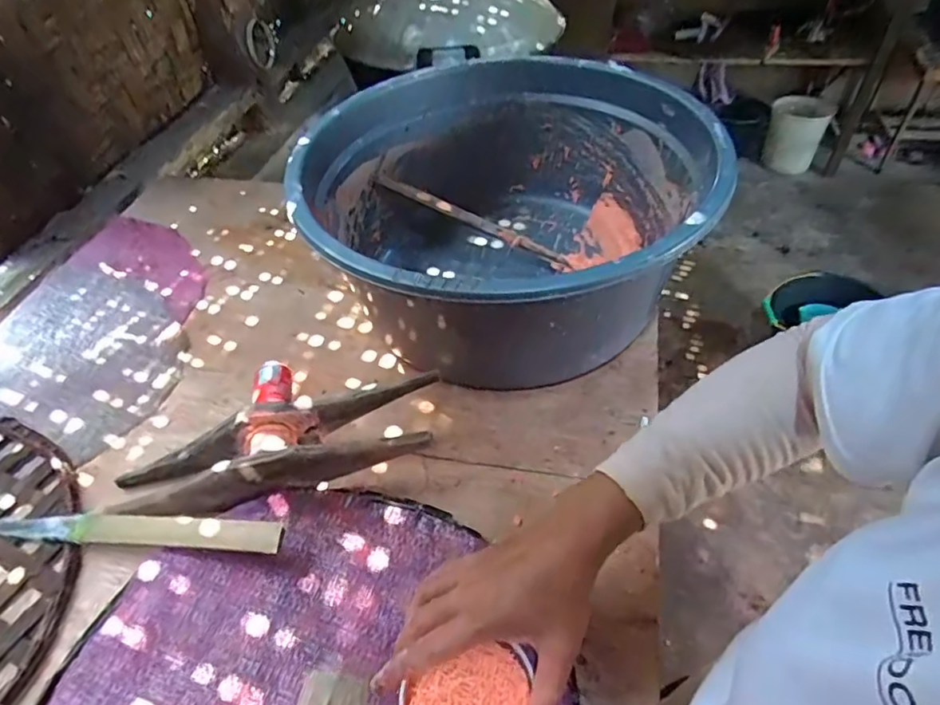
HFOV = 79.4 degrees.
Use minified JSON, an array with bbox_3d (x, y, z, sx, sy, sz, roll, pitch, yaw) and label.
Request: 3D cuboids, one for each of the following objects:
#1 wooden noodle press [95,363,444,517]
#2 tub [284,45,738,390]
[{"bbox_3d":[-0.165,0.069,0.502,0.273,0.066,0.127,-11,47,-6],"label":"wooden noodle press"},{"bbox_3d":[0.037,-0.132,0.599,0.381,0.190,0.395,-2,47,2],"label":"tub"}]

